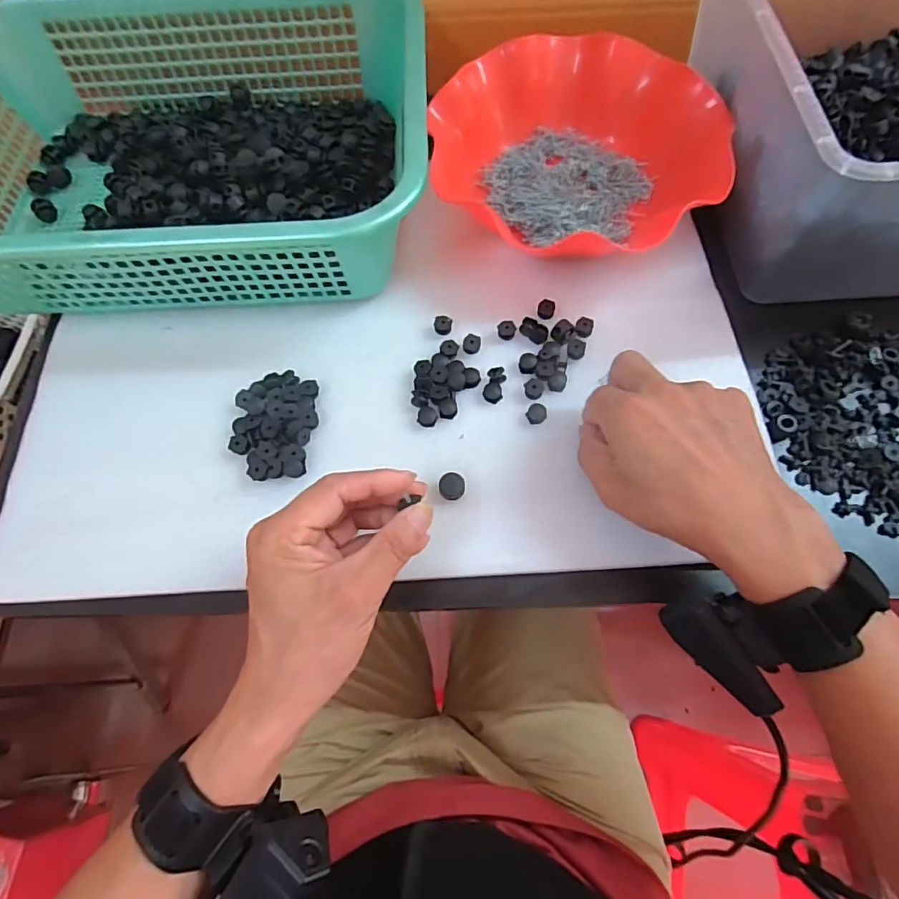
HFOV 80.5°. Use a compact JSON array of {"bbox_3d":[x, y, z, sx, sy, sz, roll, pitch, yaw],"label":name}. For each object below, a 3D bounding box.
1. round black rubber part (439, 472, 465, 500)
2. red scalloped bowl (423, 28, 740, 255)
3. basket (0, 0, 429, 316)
[{"bbox_3d":[0.002,0.025,0.353,0.016,0.010,0.017,1,67,2],"label":"round black rubber part"},{"bbox_3d":[0.104,-0.242,0.438,0.207,0.066,0.211,0,67,1],"label":"red scalloped bowl"},{"bbox_3d":[-0.209,-0.241,0.421,0.381,0.095,0.293,-4,67,0],"label":"basket"}]

